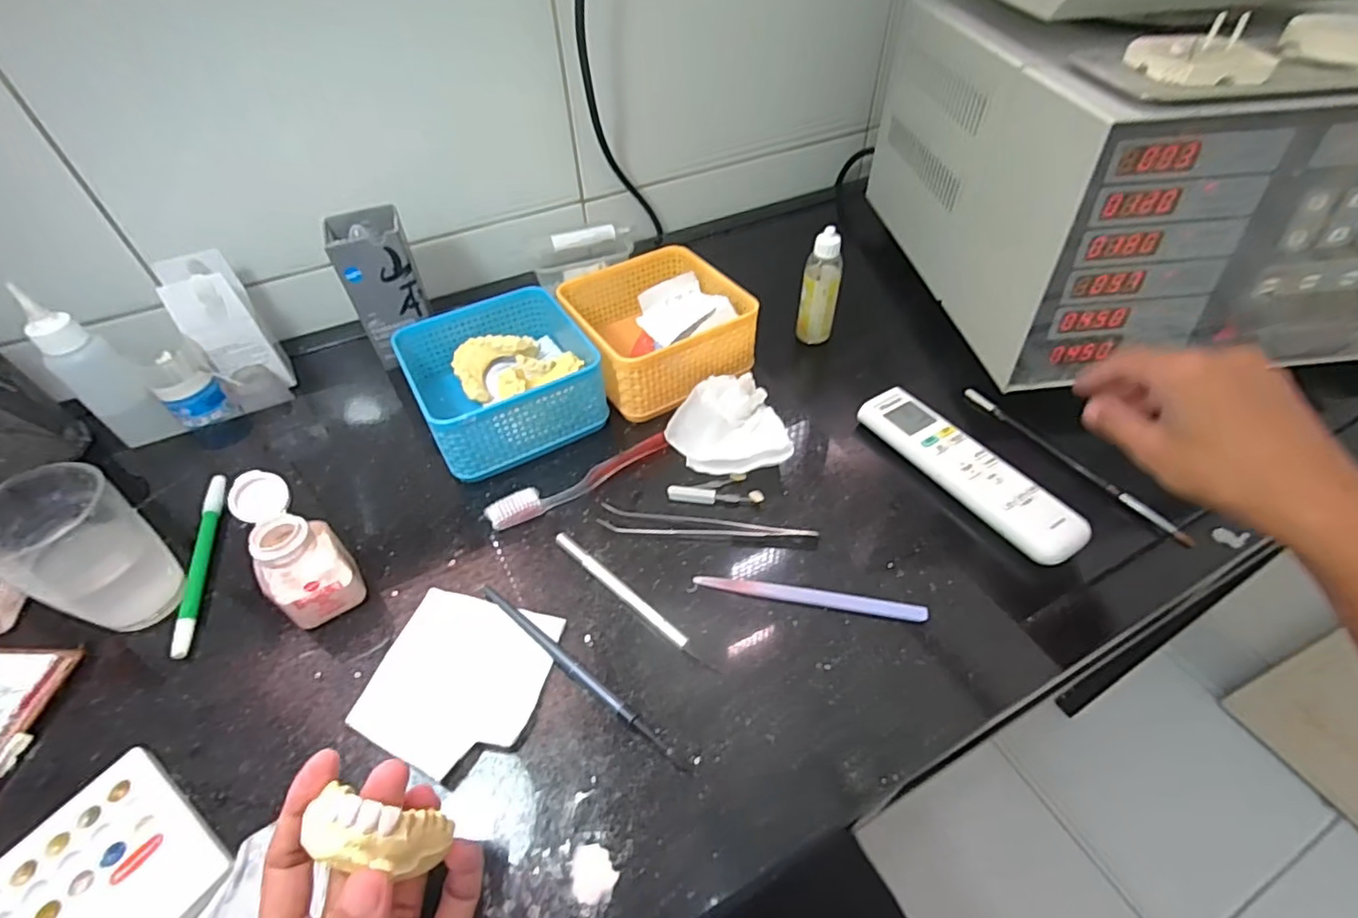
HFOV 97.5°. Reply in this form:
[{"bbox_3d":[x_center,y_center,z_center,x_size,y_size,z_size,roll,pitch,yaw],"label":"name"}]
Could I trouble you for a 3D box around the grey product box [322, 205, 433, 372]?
[{"bbox_3d":[-0.255,-0.146,0.516,0.062,0.117,0.052,-24,51,-19],"label":"grey product box"}]

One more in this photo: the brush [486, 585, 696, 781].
[{"bbox_3d":[-0.059,0.121,0.340,0.164,0.008,0.008,31,55,26],"label":"brush"}]

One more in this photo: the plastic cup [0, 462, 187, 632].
[{"bbox_3d":[-0.354,0.055,0.353,0.062,0.090,0.063,-1,48,1],"label":"plastic cup"}]

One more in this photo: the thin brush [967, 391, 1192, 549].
[{"bbox_3d":[0.301,0.000,0.464,0.007,0.009,0.189,-25,51,-21],"label":"thin brush"}]

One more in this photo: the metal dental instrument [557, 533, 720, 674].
[{"bbox_3d":[-0.031,0.087,0.371,0.136,0.006,0.009,34,57,28],"label":"metal dental instrument"}]

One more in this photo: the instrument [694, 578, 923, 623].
[{"bbox_3d":[0.080,0.084,0.369,0.139,0.004,0.011,9,48,9],"label":"instrument"}]

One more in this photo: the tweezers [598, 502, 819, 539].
[{"bbox_3d":[0.019,0.048,0.409,0.147,0.005,0.021,6,46,7],"label":"tweezers"}]

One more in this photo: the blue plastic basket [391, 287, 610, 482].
[{"bbox_3d":[-0.142,-0.064,0.481,0.128,0.066,0.135,-25,52,-20],"label":"blue plastic basket"}]

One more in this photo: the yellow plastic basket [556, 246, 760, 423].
[{"bbox_3d":[-0.023,-0.114,0.513,0.134,0.058,0.138,-26,52,-21],"label":"yellow plastic basket"}]

